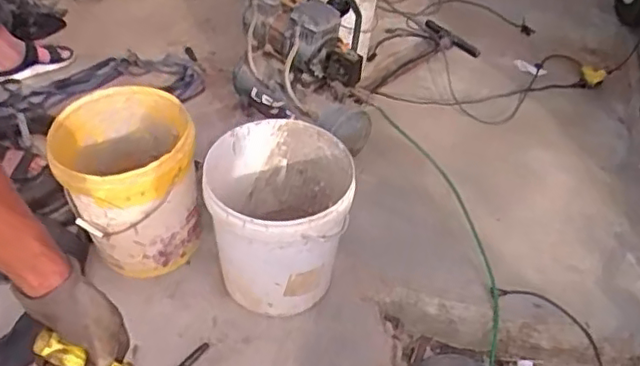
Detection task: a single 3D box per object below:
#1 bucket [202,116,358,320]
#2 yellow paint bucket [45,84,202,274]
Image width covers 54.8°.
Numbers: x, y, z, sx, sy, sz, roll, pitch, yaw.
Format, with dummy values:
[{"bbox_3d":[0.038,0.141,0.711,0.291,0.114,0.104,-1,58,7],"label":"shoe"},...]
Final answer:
[{"bbox_3d":[-0.091,0.073,1.387,0.302,0.331,0.304,-1,45,1],"label":"bucket"},{"bbox_3d":[-0.440,-0.005,1.450,0.283,0.370,0.312,-18,50,-18],"label":"yellow paint bucket"}]

